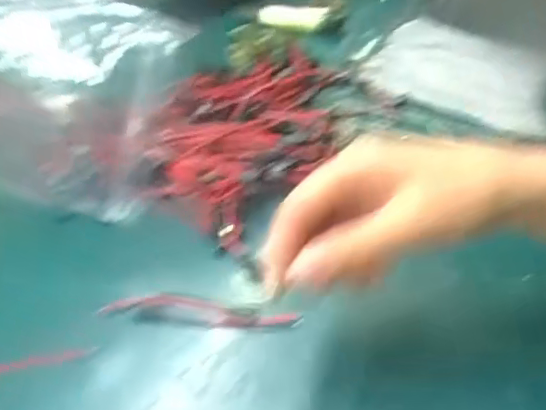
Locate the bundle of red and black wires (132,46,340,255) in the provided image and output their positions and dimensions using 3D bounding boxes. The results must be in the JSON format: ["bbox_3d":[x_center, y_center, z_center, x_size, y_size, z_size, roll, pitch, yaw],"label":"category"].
[{"bbox_3d":[-0.015,-0.067,0.475,0.138,0.025,0.222,26,53,25],"label":"bundle of red and black wires"}]

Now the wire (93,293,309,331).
[{"bbox_3d":[-0.044,0.065,0.355,0.121,0.004,0.021,2,47,6],"label":"wire"}]

